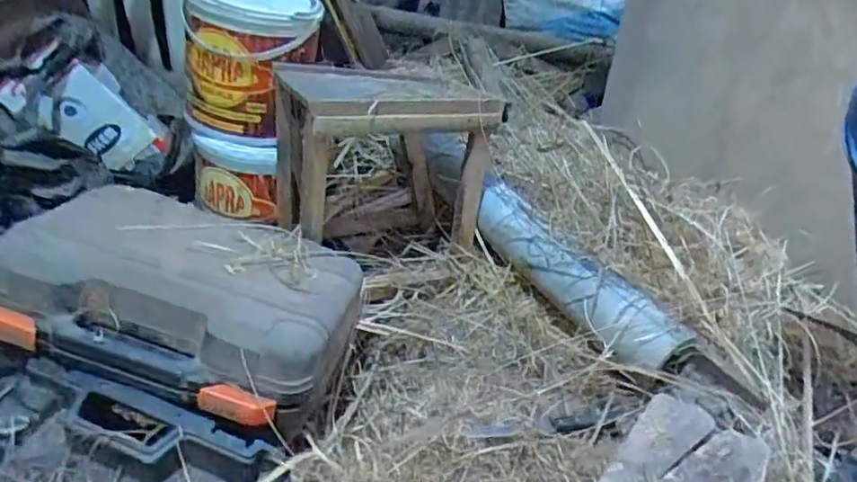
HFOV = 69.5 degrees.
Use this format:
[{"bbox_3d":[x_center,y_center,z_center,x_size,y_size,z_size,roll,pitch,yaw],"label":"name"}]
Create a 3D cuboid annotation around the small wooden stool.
[{"bbox_3d":[-0.065,-0.097,0.860,0.249,0.260,0.190,-12,35,-27],"label":"small wooden stool"}]

